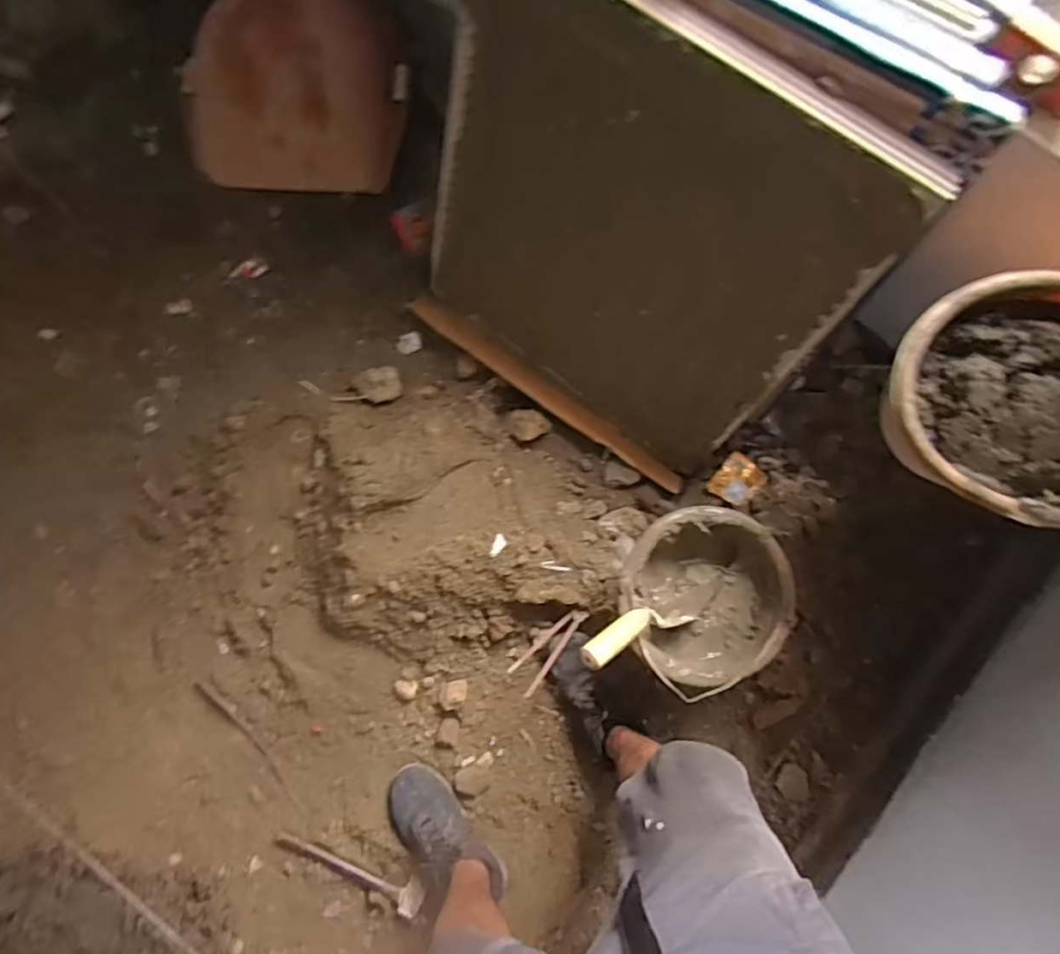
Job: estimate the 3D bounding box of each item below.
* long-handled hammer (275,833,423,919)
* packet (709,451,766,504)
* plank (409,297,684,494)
[{"bbox_3d":[-0.321,0.689,1.114,0.284,0.037,0.058,24,85,3],"label":"long-handled hammer"},{"bbox_3d":[0.364,0.008,1.109,0.076,0.024,0.093,42,86,4],"label":"packet"},{"bbox_3d":[0.027,-0.155,1.144,0.589,0.032,0.049,36,86,4],"label":"plank"}]

